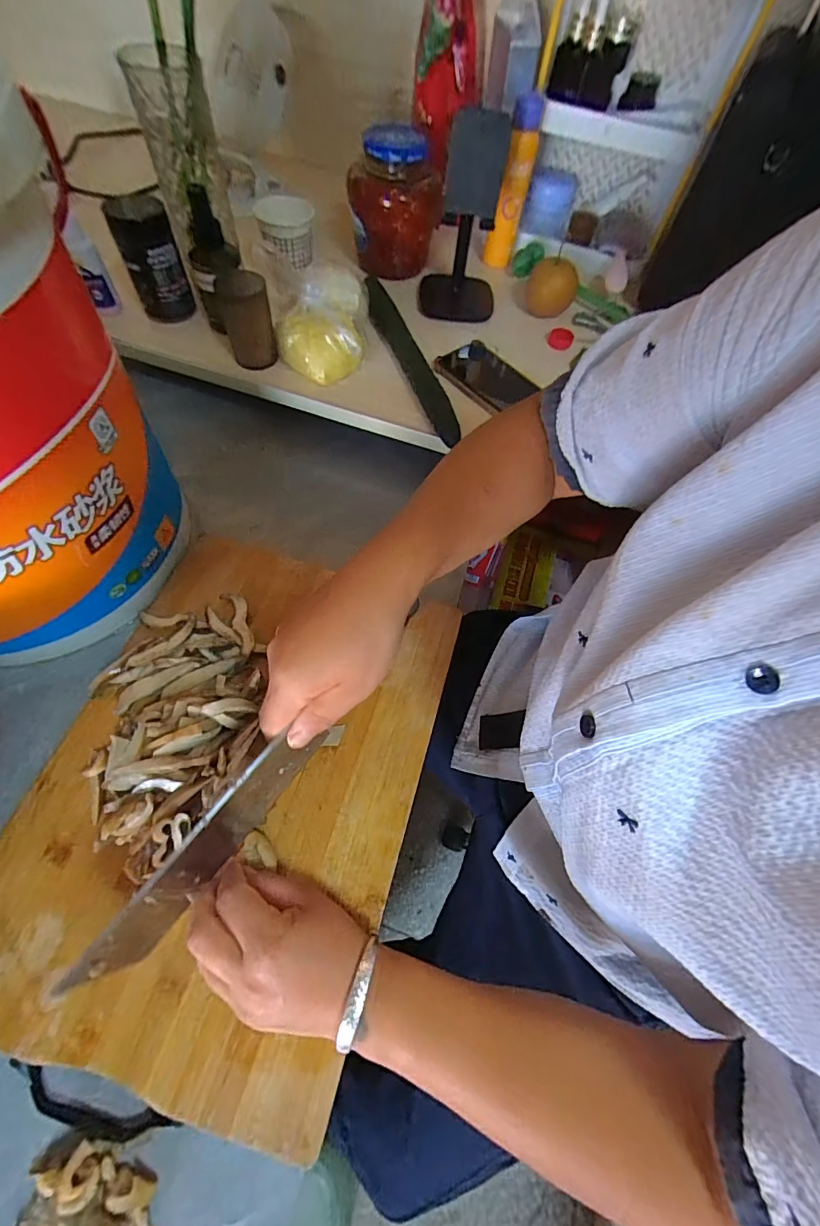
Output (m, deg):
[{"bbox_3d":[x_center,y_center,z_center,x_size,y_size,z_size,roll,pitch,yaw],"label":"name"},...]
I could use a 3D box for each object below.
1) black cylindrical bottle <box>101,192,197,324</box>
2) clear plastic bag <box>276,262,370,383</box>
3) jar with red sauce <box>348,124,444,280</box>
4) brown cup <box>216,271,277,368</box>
[{"bbox_3d":[-0.305,-0.420,0.516,0.062,0.106,0.058,-18,66,-13],"label":"black cylindrical bottle"},{"bbox_3d":[-0.100,-0.335,0.499,0.105,0.066,0.114,-4,63,-7],"label":"clear plastic bag"},{"bbox_3d":[-0.021,-0.547,0.584,0.117,0.123,0.119,0,63,-5],"label":"jar with red sauce"},{"bbox_3d":[-0.185,-0.335,0.492,0.052,0.086,0.053,2,63,-4],"label":"brown cup"}]

